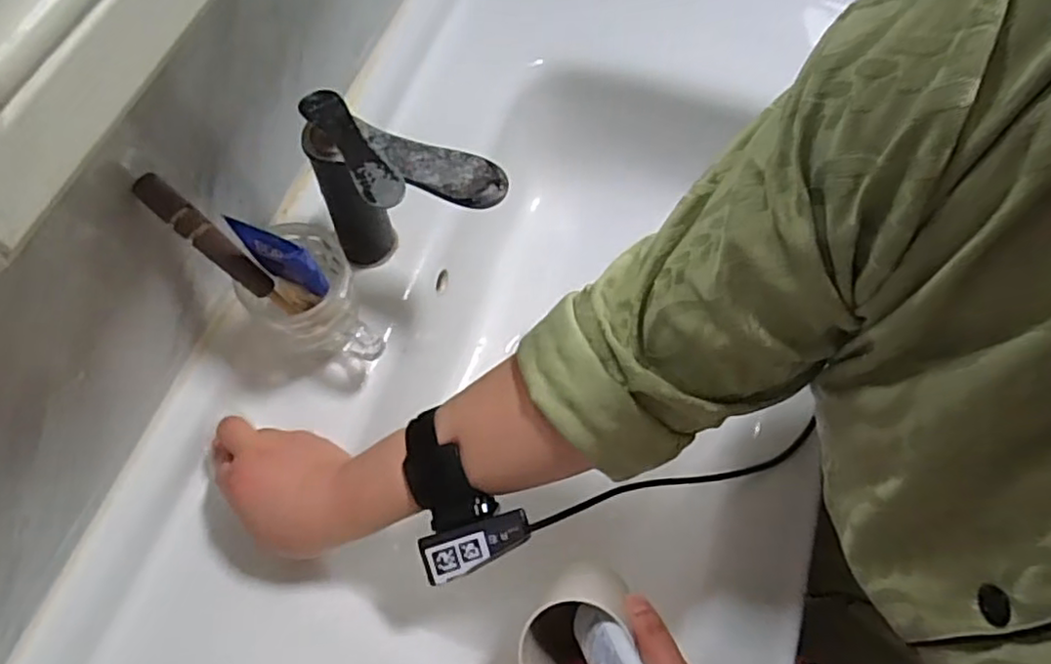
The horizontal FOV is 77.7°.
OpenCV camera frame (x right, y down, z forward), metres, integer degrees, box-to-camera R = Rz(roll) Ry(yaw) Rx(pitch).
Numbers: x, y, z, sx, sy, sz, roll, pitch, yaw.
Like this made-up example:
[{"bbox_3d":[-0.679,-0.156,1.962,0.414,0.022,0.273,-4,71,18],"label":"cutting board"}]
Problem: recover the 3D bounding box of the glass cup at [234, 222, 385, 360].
[{"bbox_3d":[-0.162,-0.023,0.496,0.080,0.096,0.077,0,64,0],"label":"glass cup"}]

